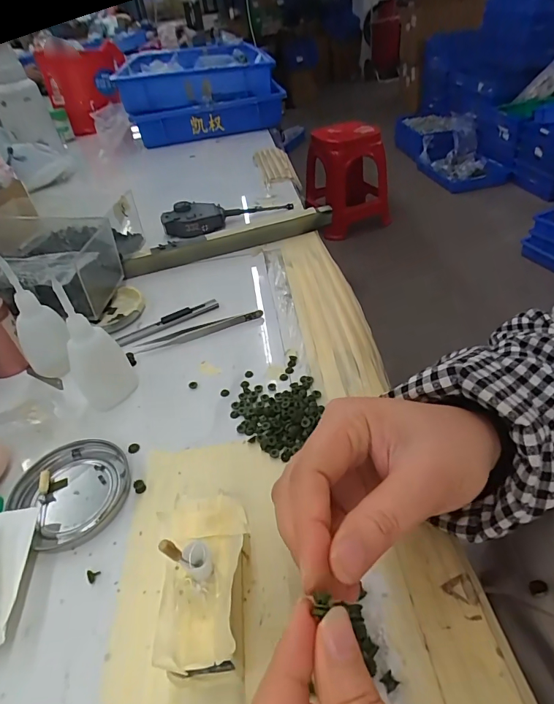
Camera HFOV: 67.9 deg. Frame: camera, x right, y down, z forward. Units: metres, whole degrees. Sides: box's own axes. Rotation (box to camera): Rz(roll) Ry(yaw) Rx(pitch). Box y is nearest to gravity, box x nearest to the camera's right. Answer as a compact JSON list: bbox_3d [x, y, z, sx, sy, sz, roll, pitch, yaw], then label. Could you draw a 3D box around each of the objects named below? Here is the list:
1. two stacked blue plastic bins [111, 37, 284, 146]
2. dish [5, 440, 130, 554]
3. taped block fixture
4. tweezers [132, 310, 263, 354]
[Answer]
[{"bbox_3d":[-0.218,-0.688,1.082,0.347,0.152,0.486,-15,41,-9],"label":"two stacked blue plastic bins"},{"bbox_3d":[-0.140,0.093,0.285,0.077,0.008,0.072,-4,41,3],"label":"dish"},{"bbox_3d":[-0.037,0.118,0.213,0.044,0.047,0.084,-5,41,2],"label":"taped block fixture"},{"bbox_3d":[-0.076,-0.021,0.405,0.127,0.010,0.015,-14,41,-8],"label":"tweezers"}]

